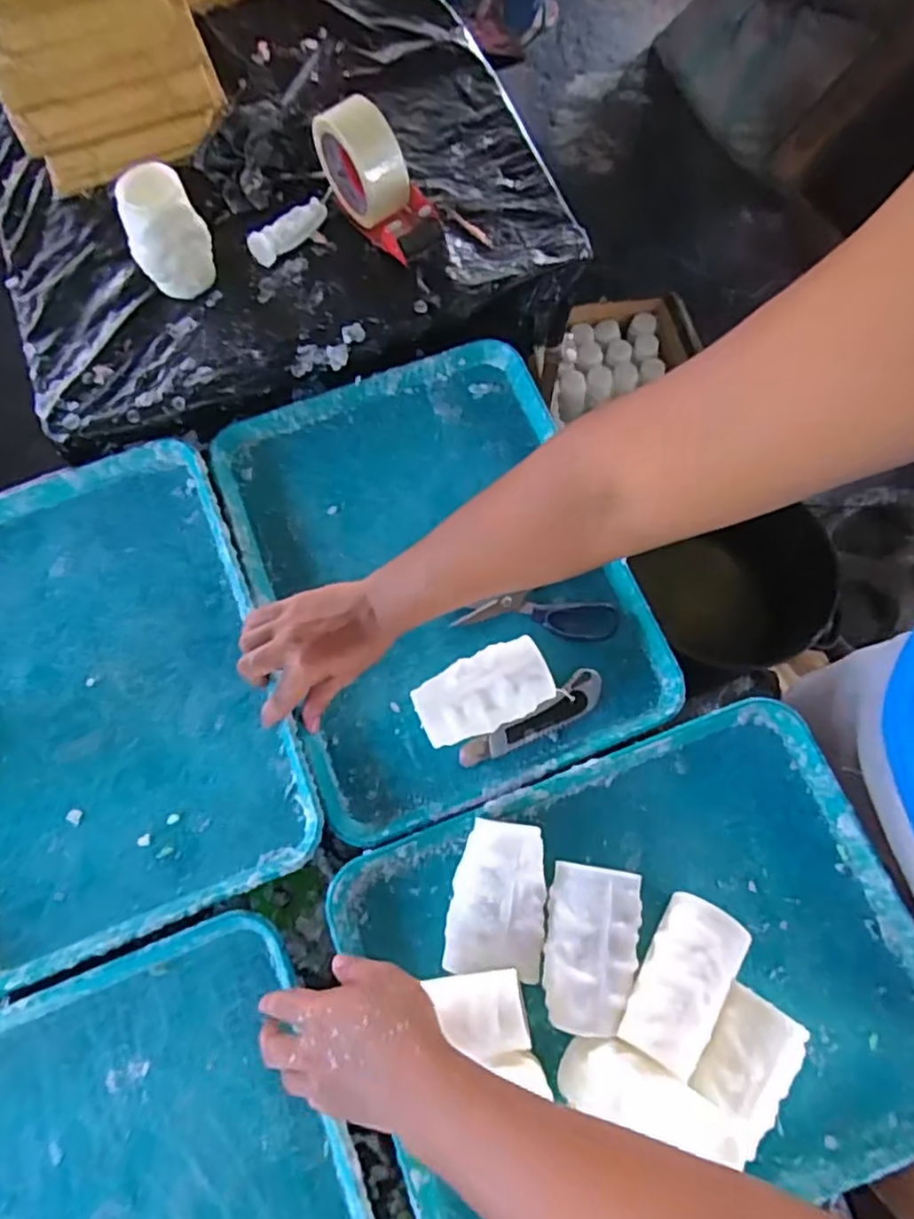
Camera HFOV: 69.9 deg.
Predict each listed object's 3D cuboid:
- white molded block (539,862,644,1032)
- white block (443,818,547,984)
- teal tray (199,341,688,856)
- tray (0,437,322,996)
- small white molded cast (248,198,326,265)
[{"bbox_3d":[0.106,0.269,0.526,0.068,0.045,0.116,9,73,3],"label":"white molded block"},{"bbox_3d":[0.035,0.235,0.535,0.076,0.052,0.116,8,73,3],"label":"white block"},{"bbox_3d":[-0.023,-0.046,0.647,0.335,0.034,0.432,-20,74,-6],"label":"teal tray"},{"bbox_3d":[-0.347,0.075,0.606,0.333,0.029,0.435,-21,74,-7],"label":"tray"},{"bbox_3d":[-0.181,-0.417,0.713,0.033,0.027,0.104,42,77,12],"label":"small white molded cast"}]

